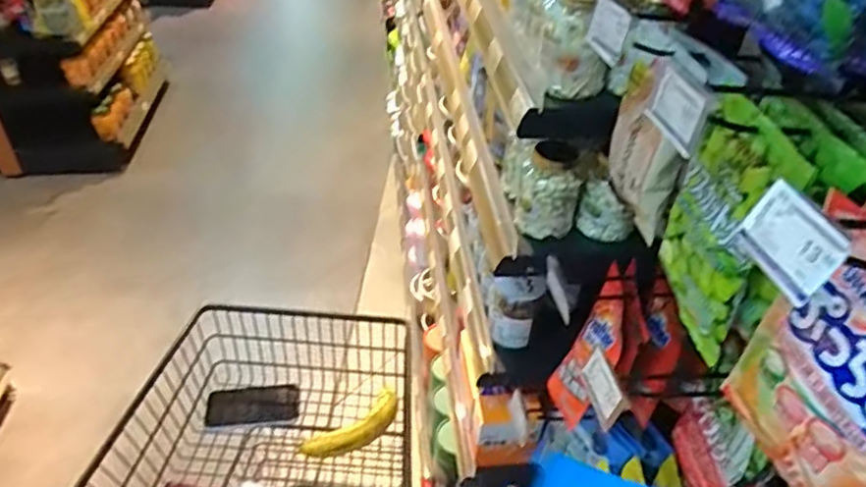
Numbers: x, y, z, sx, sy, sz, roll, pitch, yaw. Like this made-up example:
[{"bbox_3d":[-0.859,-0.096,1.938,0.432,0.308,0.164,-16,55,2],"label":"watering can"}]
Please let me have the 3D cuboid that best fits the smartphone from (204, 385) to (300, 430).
[{"bbox_3d":[-0.314,0.286,1.082,0.155,0.014,0.068,0,61,-10],"label":"smartphone"}]

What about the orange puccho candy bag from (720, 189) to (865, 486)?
[{"bbox_3d":[0.267,0.085,0.411,0.028,0.184,0.145,-2,39,-7],"label":"orange puccho candy bag"}]

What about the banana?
[{"bbox_3d":[-0.134,0.317,1.041,0.175,0.048,0.053,-23,46,-29],"label":"banana"}]

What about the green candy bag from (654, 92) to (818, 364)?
[{"bbox_3d":[0.242,-0.015,0.528,0.026,0.192,0.119,-2,39,-7],"label":"green candy bag"}]

